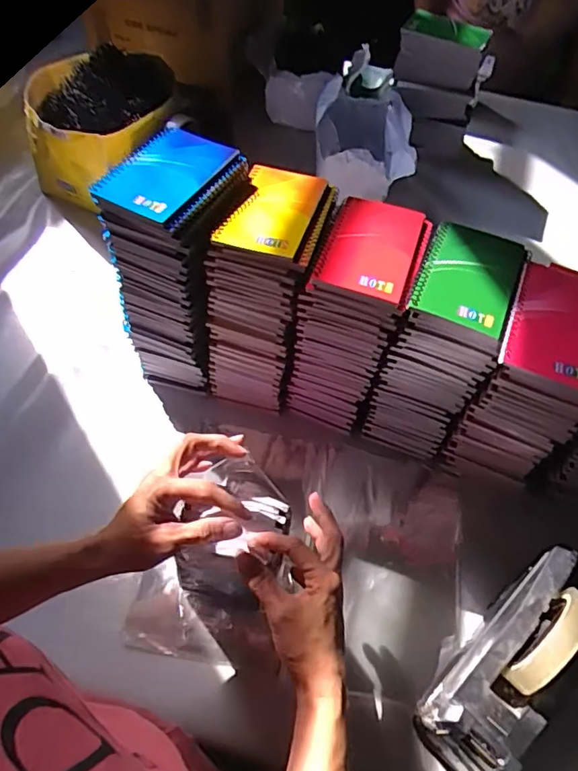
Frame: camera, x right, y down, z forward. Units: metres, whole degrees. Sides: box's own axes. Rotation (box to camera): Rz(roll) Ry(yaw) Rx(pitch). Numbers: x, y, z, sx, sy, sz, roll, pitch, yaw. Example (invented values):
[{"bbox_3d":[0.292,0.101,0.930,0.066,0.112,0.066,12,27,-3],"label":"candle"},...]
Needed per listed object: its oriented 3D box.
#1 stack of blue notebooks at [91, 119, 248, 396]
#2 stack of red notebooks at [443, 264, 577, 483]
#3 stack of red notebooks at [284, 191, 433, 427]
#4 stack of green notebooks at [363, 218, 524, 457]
[{"bbox_3d":[-0.117,-0.129,0.615,0.111,0.256,0.144,18,57,9],"label":"stack of blue notebooks"},{"bbox_3d":[0.244,0.002,0.548,0.106,0.216,0.138,26,59,14],"label":"stack of red notebooks"},{"bbox_3d":[0.073,-0.069,0.604,0.097,0.233,0.138,21,58,11],"label":"stack of red notebooks"},{"bbox_3d":[0.161,-0.041,0.585,0.093,0.226,0.132,20,58,10],"label":"stack of green notebooks"}]

